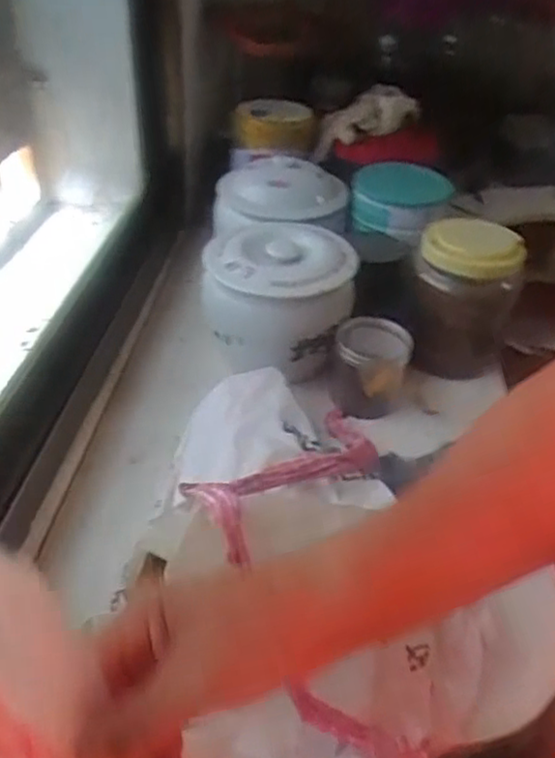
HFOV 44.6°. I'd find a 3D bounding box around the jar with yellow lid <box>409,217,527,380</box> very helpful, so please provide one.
[{"bbox_3d":[0.222,-0.095,0.828,0.123,0.168,0.114,14,39,11],"label":"jar with yellow lid"}]

